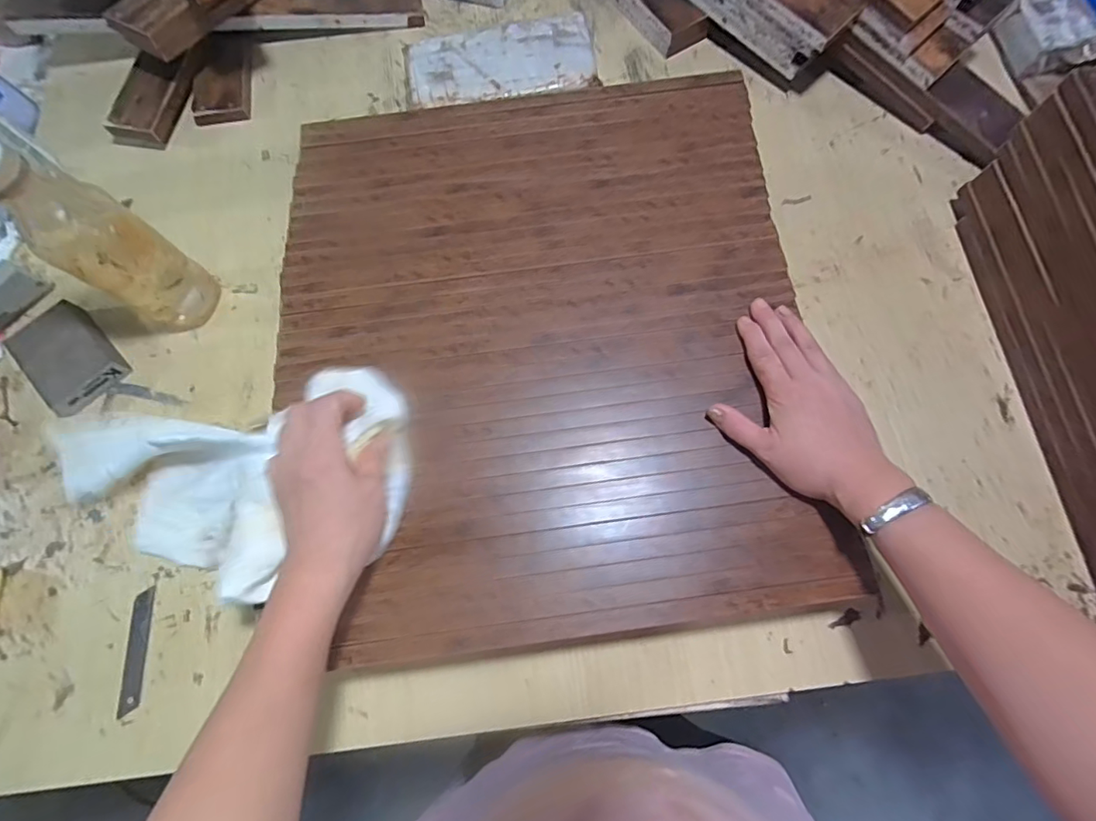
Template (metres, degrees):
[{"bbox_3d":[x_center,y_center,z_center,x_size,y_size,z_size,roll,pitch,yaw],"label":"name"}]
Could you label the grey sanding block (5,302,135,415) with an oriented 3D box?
[{"bbox_3d":[-0.480,-0.054,0.501,0.072,0.032,0.097,-42,77,-10],"label":"grey sanding block"}]

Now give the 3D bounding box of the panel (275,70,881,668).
[{"bbox_3d":[-0.007,-0.077,0.446,0.446,0.018,0.511,-6,74,0],"label":"panel"}]

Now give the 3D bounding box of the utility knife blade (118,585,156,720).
[{"bbox_3d":[-0.356,0.207,0.433,0.018,0.004,0.099,-5,74,0],"label":"utility knife blade"}]

